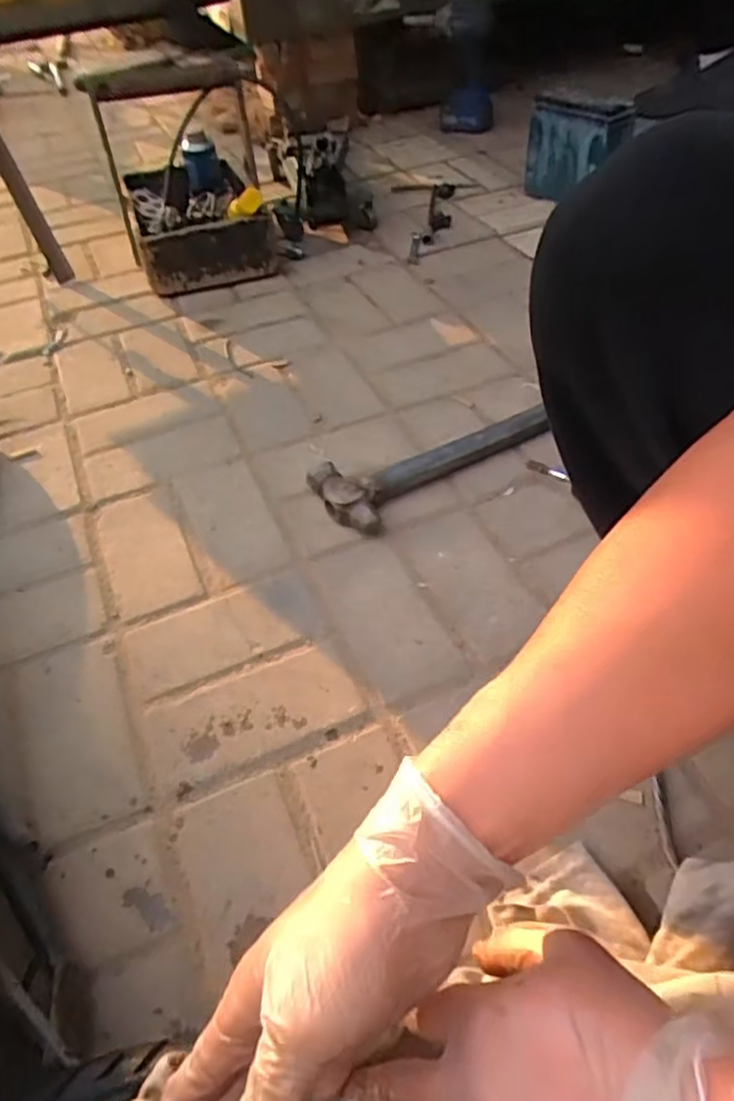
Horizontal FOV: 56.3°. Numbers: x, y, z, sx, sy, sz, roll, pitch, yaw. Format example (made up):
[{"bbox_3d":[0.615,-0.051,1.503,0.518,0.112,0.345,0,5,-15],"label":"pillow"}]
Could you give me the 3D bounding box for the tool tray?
[{"bbox_3d":[-0.296,-0.622,1.120,0.226,0.287,0.305,-14,50,-7],"label":"tool tray"}]

